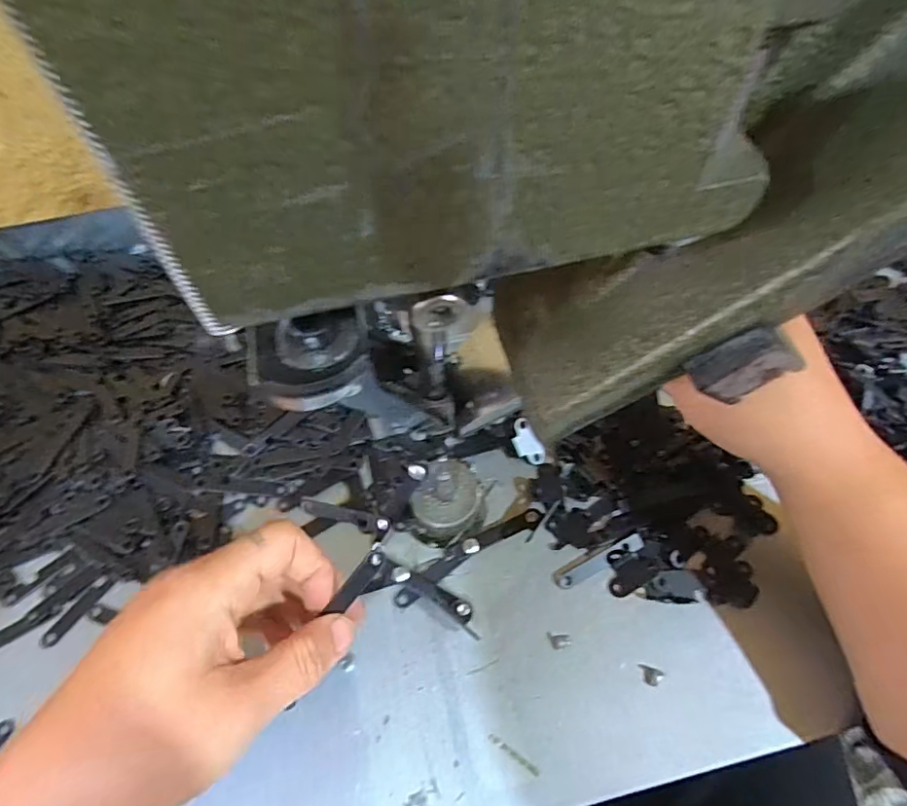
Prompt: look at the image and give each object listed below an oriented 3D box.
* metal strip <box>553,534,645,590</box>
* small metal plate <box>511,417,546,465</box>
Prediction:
[{"bbox_3d":[0.078,0.084,0.292,0.051,0.005,0.011,-24,64,-11],"label":"metal strip"},{"bbox_3d":[0.043,0.024,0.318,0.015,0.004,0.028,-31,95,-9],"label":"small metal plate"}]

